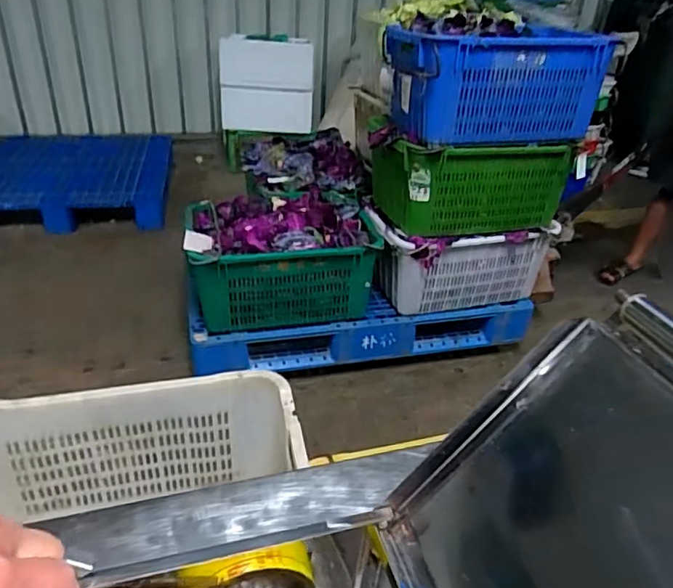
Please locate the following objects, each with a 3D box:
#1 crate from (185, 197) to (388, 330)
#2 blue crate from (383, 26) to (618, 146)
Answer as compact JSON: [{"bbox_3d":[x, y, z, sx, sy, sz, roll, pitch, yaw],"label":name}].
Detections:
[{"bbox_3d":[-0.184,-0.134,1.864,0.585,0.312,0.414,-9,35,-12],"label":"crate"},{"bbox_3d":[0.478,-0.680,1.730,0.562,0.297,0.373,-8,35,-12],"label":"blue crate"}]

